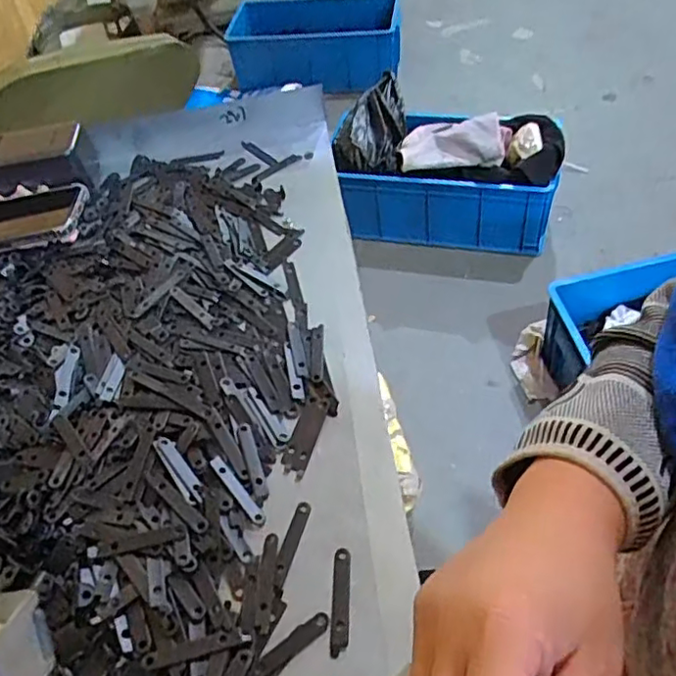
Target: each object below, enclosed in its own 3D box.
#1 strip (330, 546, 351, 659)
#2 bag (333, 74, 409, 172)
[{"bbox_3d":[0.001,0.137,0.328,0.009,0.004,0.053,-1,50,4],"label":"strip"},{"bbox_3d":[0.098,-0.583,1.729,0.180,0.086,0.408,3,52,10],"label":"bag"}]

